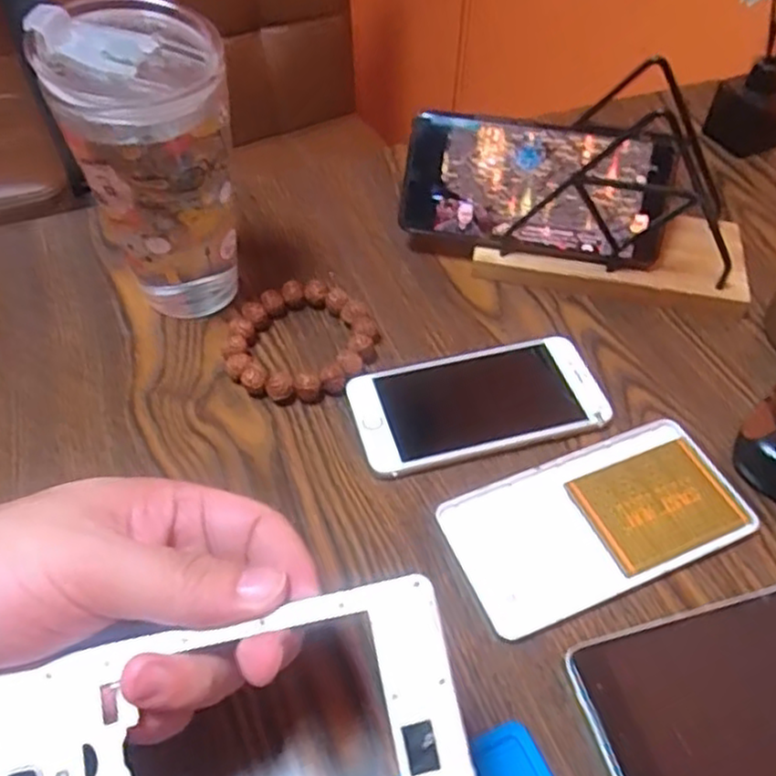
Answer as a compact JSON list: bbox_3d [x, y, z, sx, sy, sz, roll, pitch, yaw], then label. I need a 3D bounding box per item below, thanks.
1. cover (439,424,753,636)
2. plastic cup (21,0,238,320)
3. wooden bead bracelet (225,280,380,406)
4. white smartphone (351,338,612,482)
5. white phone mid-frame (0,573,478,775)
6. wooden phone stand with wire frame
[{"bbox_3d":[0.103,0.063,0.350,0.143,0.005,0.072,-18,53,-16],"label":"cover"},{"bbox_3d":[-0.123,-0.112,0.389,0.079,0.158,0.080,1,51,-1],"label":"plastic cup"},{"bbox_3d":[-0.050,-0.027,0.413,0.079,0.016,0.083,1,51,-1],"label":"wooden bead bracelet"},{"bbox_3d":[0.049,0.007,0.394,0.134,0.009,0.067,-12,52,-11],"label":"white smartphone"},{"bbox_3d":[-0.048,0.105,0.212,0.140,0.005,0.067,-12,74,-5],"label":"white phone mid-frame"},{"bbox_3d":[0.146,-0.118,0.434,0.165,0.106,0.086,13,52,9],"label":"wooden phone stand with wire frame"}]

